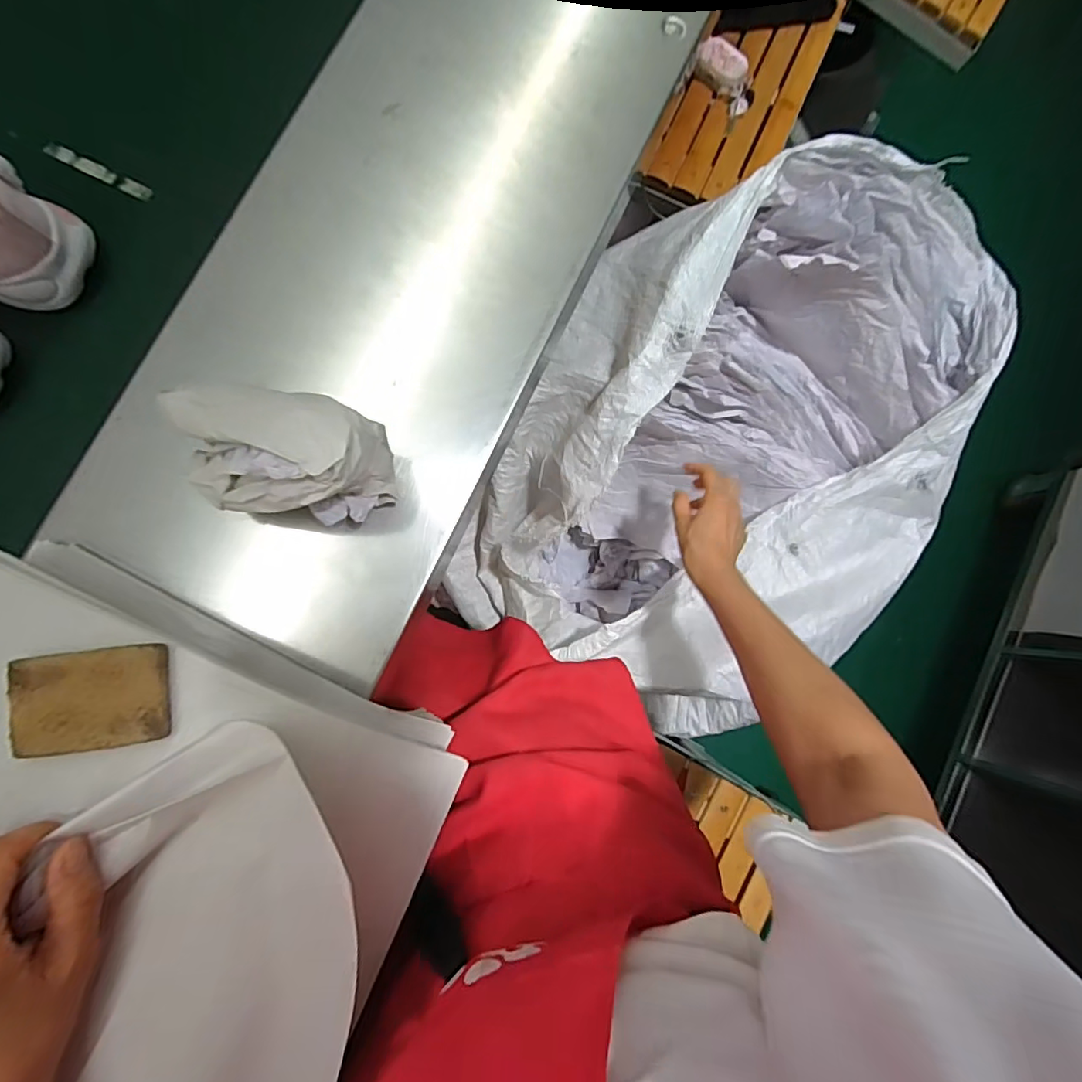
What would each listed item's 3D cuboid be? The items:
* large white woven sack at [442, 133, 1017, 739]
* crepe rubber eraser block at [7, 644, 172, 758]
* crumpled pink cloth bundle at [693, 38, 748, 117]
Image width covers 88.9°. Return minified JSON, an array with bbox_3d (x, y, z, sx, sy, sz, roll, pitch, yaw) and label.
[{"bbox_3d":[0.230,-0.104,0.695,0.484,0.365,0.605,28,82,-1],"label":"large white woven sack"},{"bbox_3d":[-0.234,0.083,0.288,0.072,0.010,0.050,-6,85,-6],"label":"crepe rubber eraser block"},{"bbox_3d":[0.228,-0.571,0.678,0.084,0.035,0.043,41,82,0],"label":"crumpled pink cloth bundle"}]

